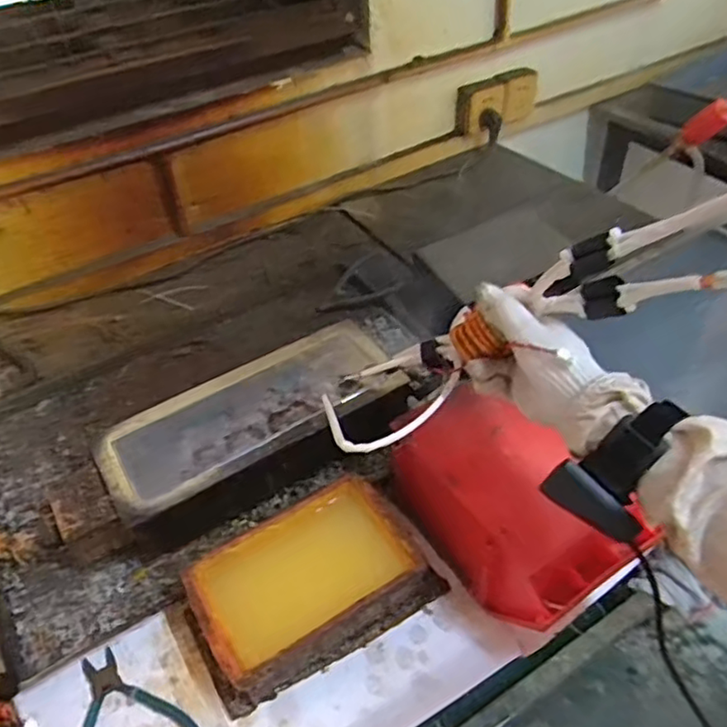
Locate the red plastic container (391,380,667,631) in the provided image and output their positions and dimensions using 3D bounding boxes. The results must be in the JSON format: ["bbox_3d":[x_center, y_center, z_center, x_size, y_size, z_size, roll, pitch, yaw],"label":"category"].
[{"bbox_3d":[0.135,0.140,0.627,0.131,0.110,0.230,-27,48,-21],"label":"red plastic container"}]

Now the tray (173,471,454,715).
[{"bbox_3d":[-0.051,0.211,0.621,0.228,0.068,0.138,-25,47,-19],"label":"tray"}]

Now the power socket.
[{"bbox_3d":[0.278,-0.532,1.288,0.183,0.100,0.054,-24,47,-18],"label":"power socket"}]

